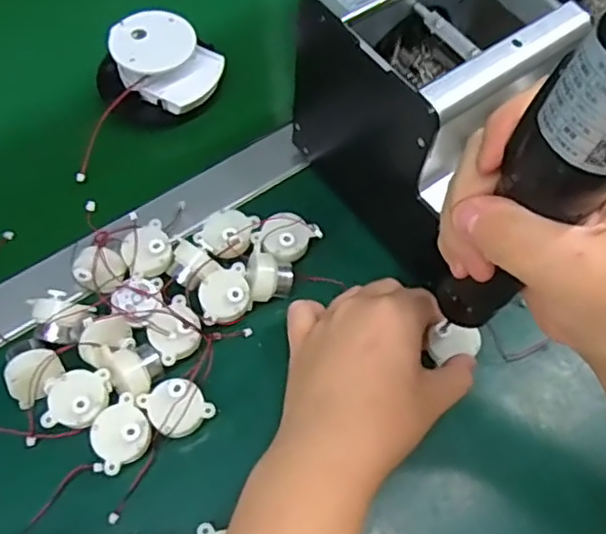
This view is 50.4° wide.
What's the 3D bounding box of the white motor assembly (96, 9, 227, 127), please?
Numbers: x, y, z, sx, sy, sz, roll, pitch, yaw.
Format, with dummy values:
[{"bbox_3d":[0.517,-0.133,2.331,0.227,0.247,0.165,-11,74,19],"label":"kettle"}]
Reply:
[{"bbox_3d":[-0.111,-0.153,0.501,0.087,0.046,0.087,2,69,-6],"label":"white motor assembly"}]

